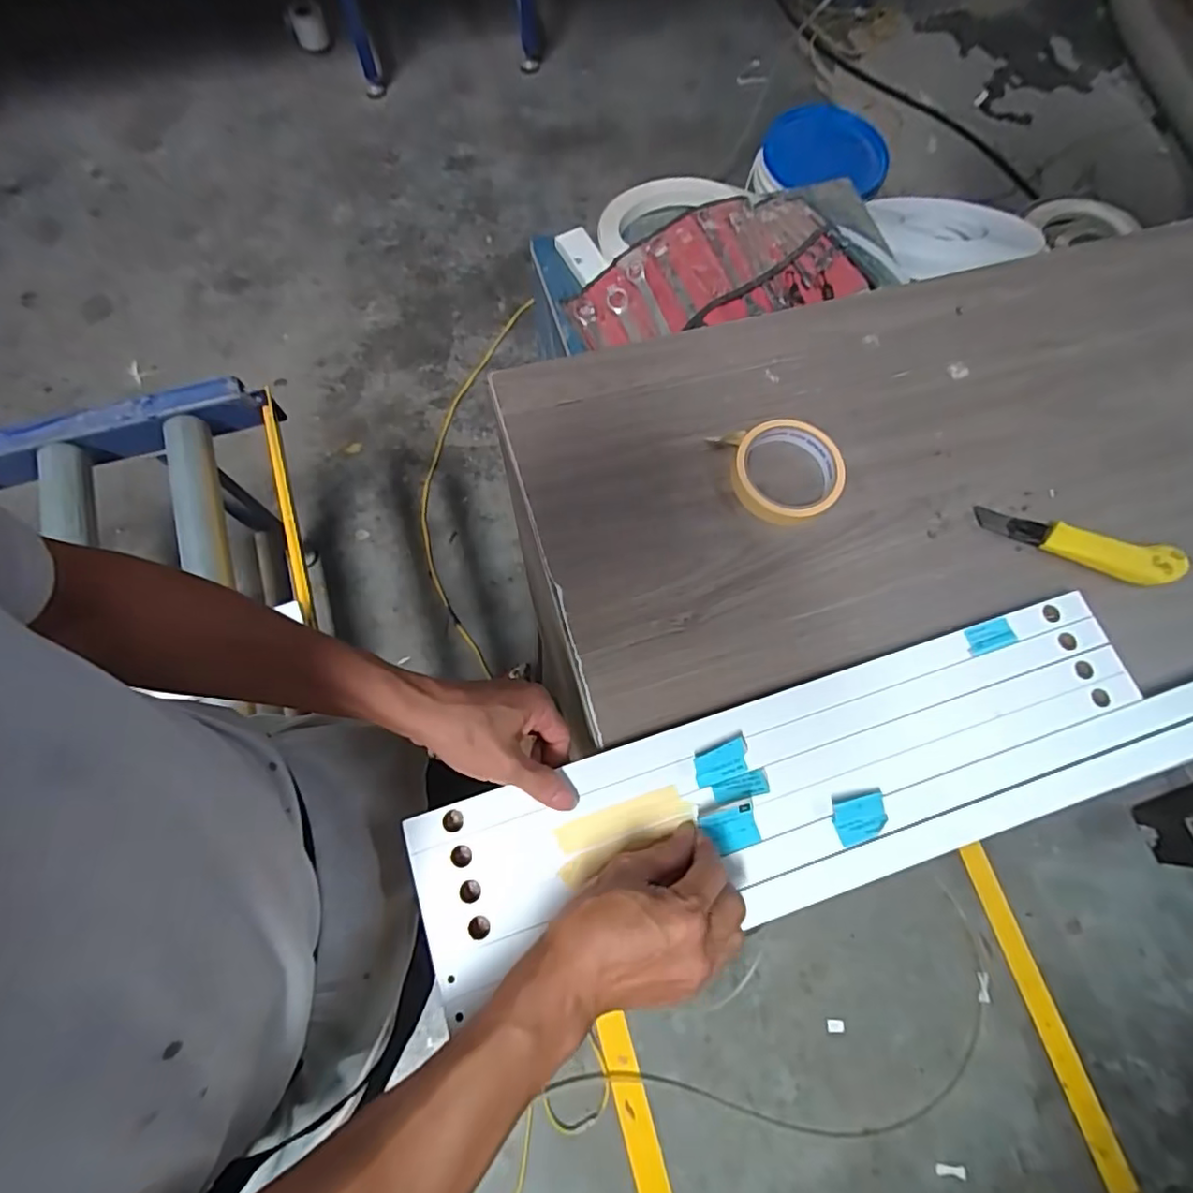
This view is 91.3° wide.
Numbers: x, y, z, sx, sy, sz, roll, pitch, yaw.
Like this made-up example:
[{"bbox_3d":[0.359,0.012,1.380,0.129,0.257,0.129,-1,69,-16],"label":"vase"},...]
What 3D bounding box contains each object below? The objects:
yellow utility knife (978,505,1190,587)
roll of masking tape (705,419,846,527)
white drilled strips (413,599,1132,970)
[{"bbox_3d":[0.421,-0.042,0.507,0.170,0.019,0.040,15,73,3],"label":"yellow utility knife"},{"bbox_3d":[0.168,-0.111,0.512,0.100,0.022,0.094,0,73,-1],"label":"roll of masking tape"},{"bbox_3d":[0.144,0.119,0.429,0.548,0.009,0.094,-17,74,-8],"label":"white drilled strips"}]

